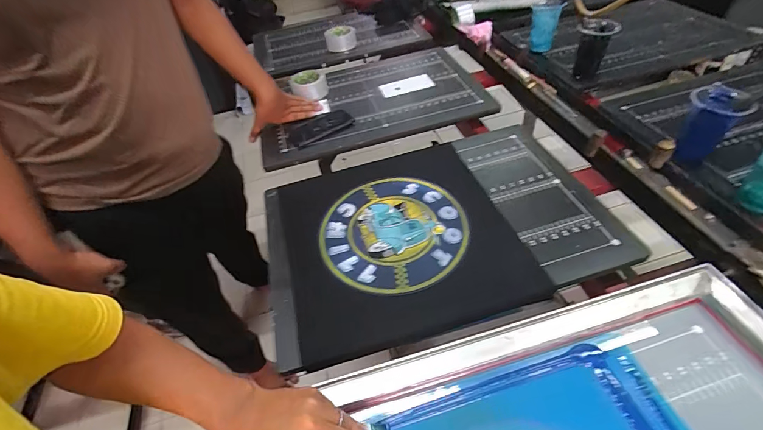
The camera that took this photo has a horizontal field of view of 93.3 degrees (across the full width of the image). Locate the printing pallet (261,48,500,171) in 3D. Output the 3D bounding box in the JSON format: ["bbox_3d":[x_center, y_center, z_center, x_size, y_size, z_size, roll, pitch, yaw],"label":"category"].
[{"bbox_3d":[-0.033,-0.339,0.997,0.571,0.029,0.437,-13,47,-5],"label":"printing pallet"}]

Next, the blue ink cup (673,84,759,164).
[{"bbox_3d":[0.595,-0.165,0.658,0.081,0.127,0.084,-3,47,4],"label":"blue ink cup"}]

